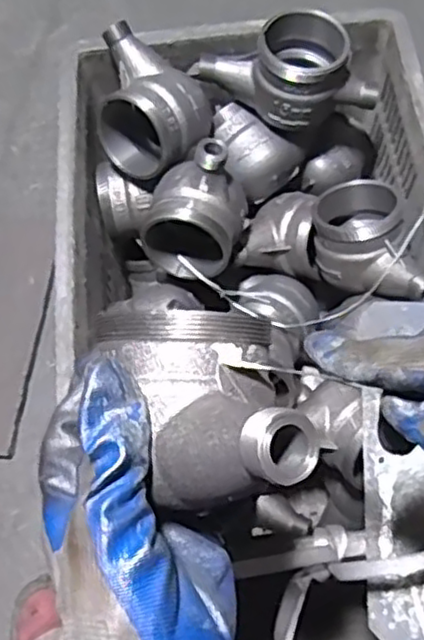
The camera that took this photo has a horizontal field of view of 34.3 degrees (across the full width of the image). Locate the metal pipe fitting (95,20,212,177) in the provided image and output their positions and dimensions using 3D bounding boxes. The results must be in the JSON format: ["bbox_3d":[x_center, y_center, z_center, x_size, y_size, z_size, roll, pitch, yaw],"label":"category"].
[{"bbox_3d":[-0.062,-0.189,0.621,0.113,0.077,0.090,36,74,17],"label":"metal pipe fitting"}]

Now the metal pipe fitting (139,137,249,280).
[{"bbox_3d":[-0.015,-0.093,0.587,0.081,0.093,0.084,-1,67,3],"label":"metal pipe fitting"}]

